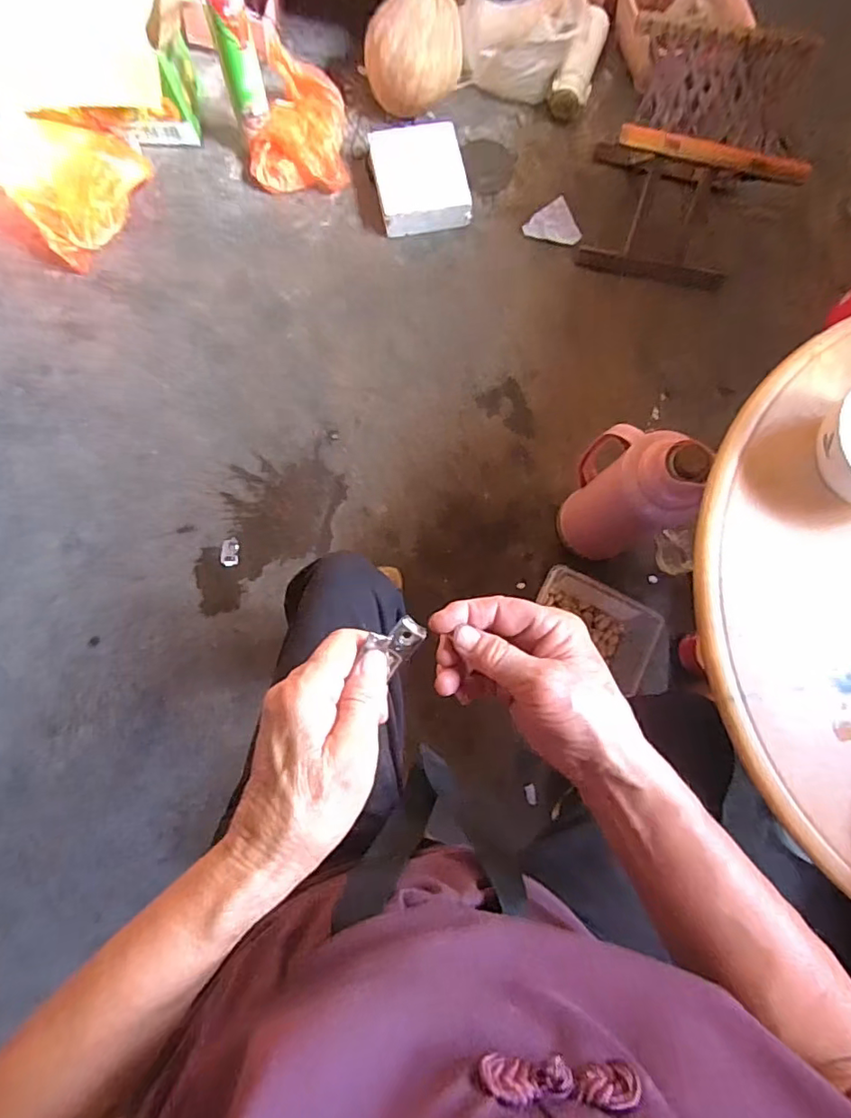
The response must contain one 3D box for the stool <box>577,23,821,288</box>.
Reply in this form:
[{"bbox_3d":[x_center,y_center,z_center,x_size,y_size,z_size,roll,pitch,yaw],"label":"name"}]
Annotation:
[{"bbox_3d":[0.448,-0.677,0.974,0.270,0.286,0.244,13,82,-2],"label":"stool"}]

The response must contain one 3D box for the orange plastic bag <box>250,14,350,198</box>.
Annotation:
[{"bbox_3d":[-0.245,-0.830,1.067,0.185,0.113,0.206,-2,83,-4],"label":"orange plastic bag"}]

